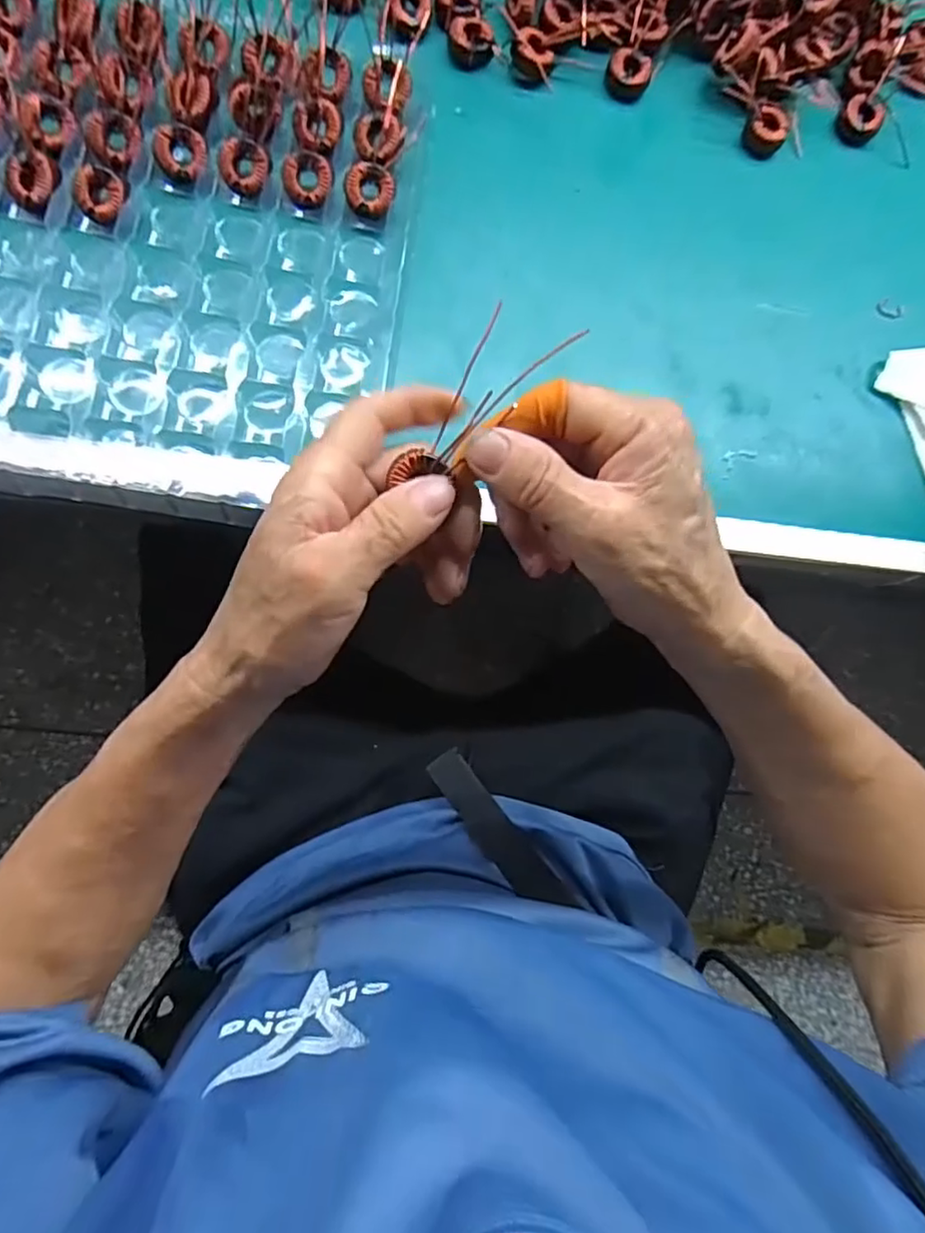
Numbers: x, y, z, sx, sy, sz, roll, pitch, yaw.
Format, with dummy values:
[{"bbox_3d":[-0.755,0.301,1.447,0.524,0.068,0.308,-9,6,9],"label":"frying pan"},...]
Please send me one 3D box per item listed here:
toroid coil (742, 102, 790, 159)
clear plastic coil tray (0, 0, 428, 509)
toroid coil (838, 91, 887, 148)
[{"bbox_3d":[0.198,-0.316,0.409,0.026,0.012,0.026,1,81,-8],"label":"toroid coil"},{"bbox_3d":[-0.176,-0.202,0.339,0.288,0.038,0.282,9,81,-7],"label":"clear plastic coil tray"},{"bbox_3d":[0.266,-0.332,0.419,0.028,0.009,0.031,38,79,-1],"label":"toroid coil"}]

